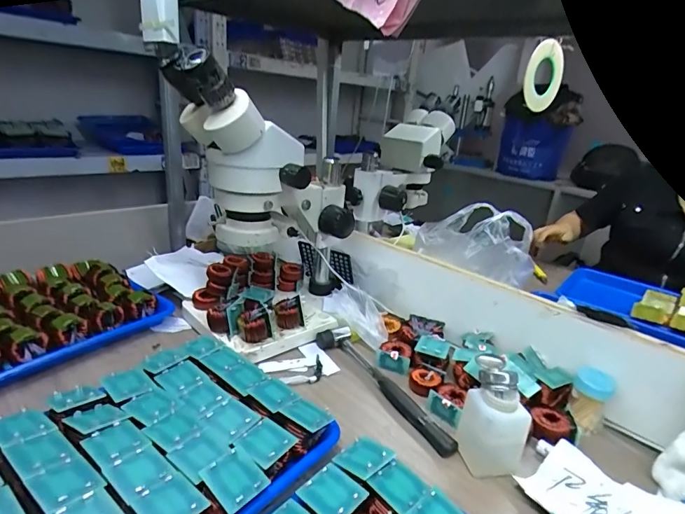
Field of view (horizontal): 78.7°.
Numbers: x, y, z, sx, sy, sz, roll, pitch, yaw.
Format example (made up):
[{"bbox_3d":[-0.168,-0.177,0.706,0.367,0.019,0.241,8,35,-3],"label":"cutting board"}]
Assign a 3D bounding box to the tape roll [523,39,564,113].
[{"bbox_3d":[0.434,-0.389,0.904,0.127,0.137,0.012,-25,31,-27],"label":"tape roll"}]

